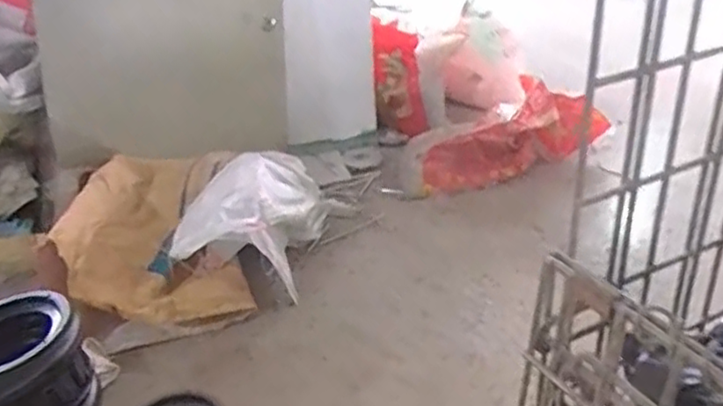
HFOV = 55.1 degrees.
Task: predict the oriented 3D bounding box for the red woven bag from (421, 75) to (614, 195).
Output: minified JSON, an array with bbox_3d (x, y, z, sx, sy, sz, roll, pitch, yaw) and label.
[{"bbox_3d":[0.372,-0.186,1.776,0.496,0.229,0.184,-11,30,-14],"label":"red woven bag"}]

